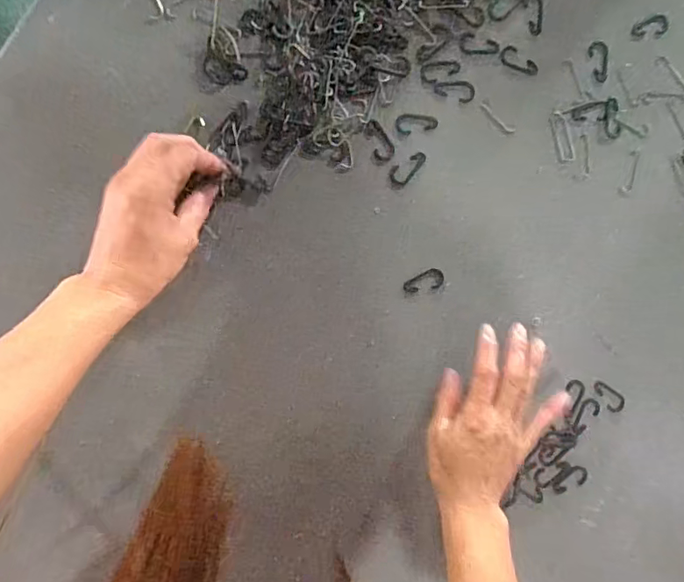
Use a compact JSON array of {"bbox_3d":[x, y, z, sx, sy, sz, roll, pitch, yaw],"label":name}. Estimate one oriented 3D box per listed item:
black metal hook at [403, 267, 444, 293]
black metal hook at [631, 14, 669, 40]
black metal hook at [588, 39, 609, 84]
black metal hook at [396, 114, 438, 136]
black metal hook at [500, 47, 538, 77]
[{"bbox_3d":[0.072,-0.009,0.450,0.037,0.004,0.017,-10,95,-7],"label":"black metal hook"},{"bbox_3d":[0.280,-0.239,0.468,0.033,0.007,0.021,-21,96,-6],"label":"black metal hook"},{"bbox_3d":[0.235,-0.208,0.463,0.018,0.004,0.036,-16,95,-7],"label":"black metal hook"},{"bbox_3d":[0.064,-0.144,0.438,0.036,0.004,0.017,-8,94,-7],"label":"black metal hook"},{"bbox_3d":[0.157,-0.202,0.455,0.036,0.004,0.018,34,88,-8],"label":"black metal hook"}]

